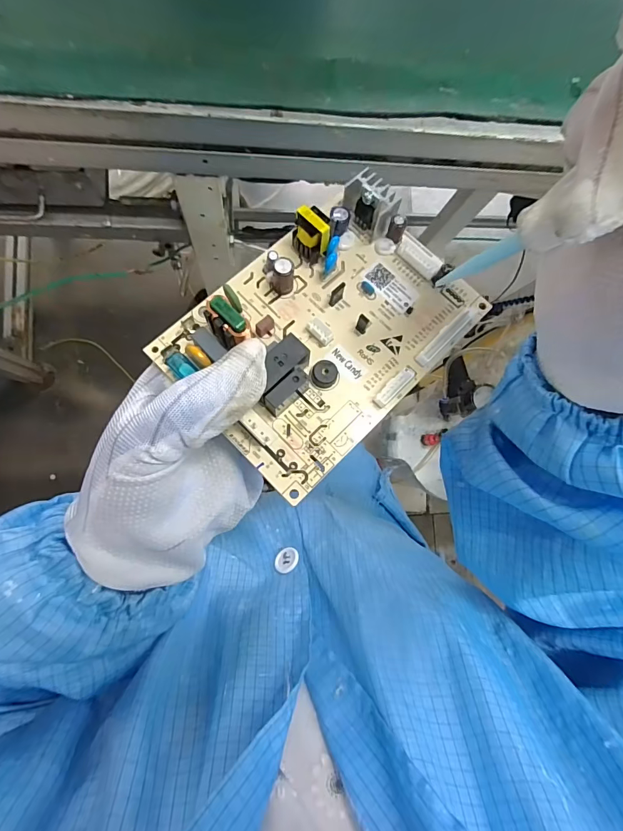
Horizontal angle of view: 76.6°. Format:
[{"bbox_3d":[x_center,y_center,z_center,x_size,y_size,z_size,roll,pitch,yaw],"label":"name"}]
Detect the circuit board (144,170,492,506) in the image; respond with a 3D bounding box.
[{"bbox_3d":[0.009,-0.041,0.184,0.134,0.027,0.096,-42,91,-9],"label":"circuit board"}]

